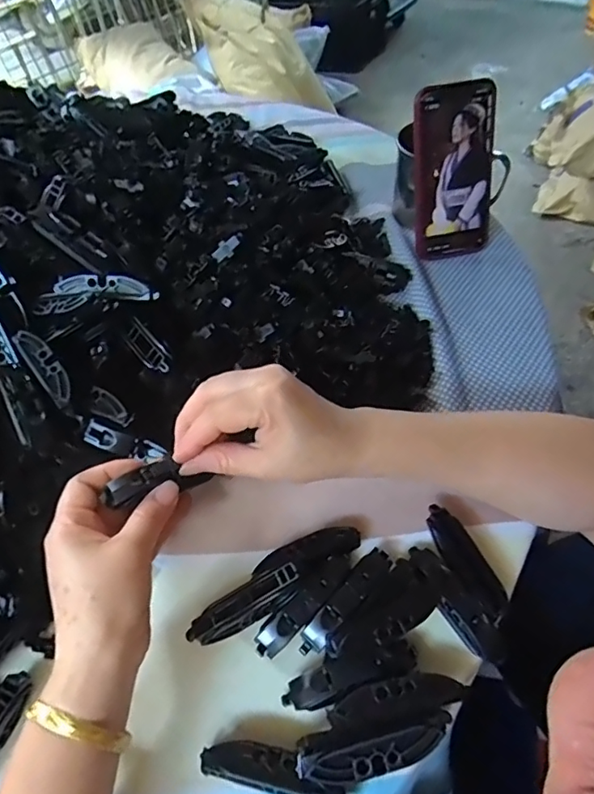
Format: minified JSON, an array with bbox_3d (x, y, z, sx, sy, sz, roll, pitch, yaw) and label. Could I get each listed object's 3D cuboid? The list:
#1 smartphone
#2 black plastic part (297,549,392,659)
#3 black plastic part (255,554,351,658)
[{"bbox_3d":[0.152,-0.216,0.513,0.076,0.157,0.016,-9,31,0],"label":"smartphone"},{"bbox_3d":[0.032,0.130,0.338,0.080,0.022,0.018,-39,59,-24],"label":"black plastic part"},{"bbox_3d":[0.006,0.132,0.336,0.079,0.022,0.019,-38,58,-24],"label":"black plastic part"}]

